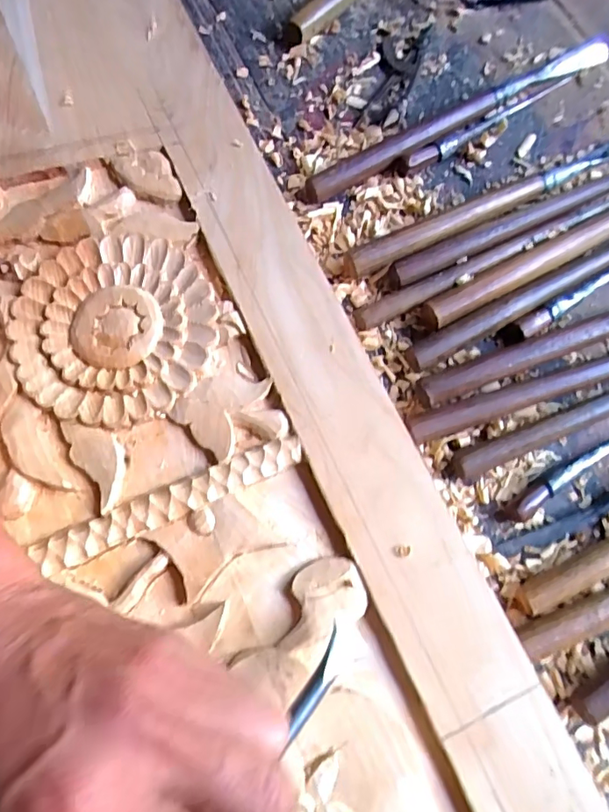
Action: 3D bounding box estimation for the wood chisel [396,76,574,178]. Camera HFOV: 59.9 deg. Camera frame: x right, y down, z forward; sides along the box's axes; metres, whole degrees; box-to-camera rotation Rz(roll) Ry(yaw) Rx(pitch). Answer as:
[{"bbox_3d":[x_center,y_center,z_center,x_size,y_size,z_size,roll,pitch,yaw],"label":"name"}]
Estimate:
[{"bbox_3d":[0.135,-0.206,0.385,0.159,0.010,0.011,-32,76,-9],"label":"wood chisel"}]

